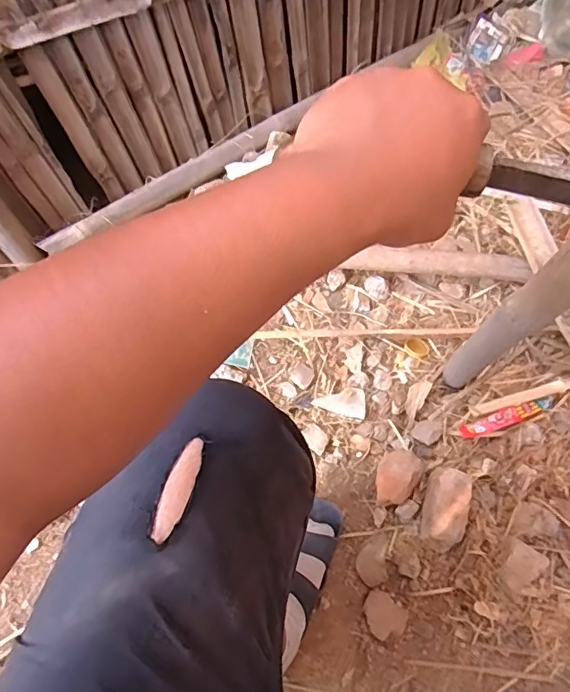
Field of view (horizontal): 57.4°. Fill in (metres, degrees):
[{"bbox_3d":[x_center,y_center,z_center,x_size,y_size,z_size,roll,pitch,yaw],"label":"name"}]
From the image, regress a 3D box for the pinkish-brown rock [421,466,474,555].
[{"bbox_3d":[0.221,0.222,0.711,0.053,0.048,0.104,13,64,10],"label":"pinkish-brown rock"}]

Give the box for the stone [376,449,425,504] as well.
[{"bbox_3d":[0.159,0.188,0.744,0.056,0.038,0.078,33,69,19],"label":"stone"}]

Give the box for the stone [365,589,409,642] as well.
[{"bbox_3d":[0.131,0.359,0.695,0.049,0.013,0.058,-37,51,-18],"label":"stone"}]

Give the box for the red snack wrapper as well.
[{"bbox_3d":[0.336,0.104,0.767,0.160,0.019,0.024,-17,63,-5],"label":"red snack wrapper"}]

